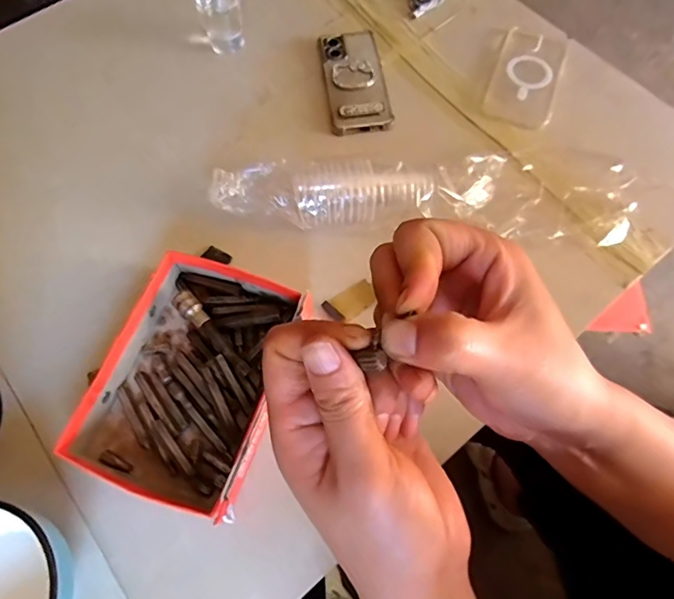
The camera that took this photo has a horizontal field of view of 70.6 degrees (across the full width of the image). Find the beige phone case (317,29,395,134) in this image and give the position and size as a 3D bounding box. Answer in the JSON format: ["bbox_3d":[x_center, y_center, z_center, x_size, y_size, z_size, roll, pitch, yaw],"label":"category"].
[{"bbox_3d":[0.022,-0.283,0.606,0.074,0.014,0.169,-7,67,-2],"label":"beige phone case"}]

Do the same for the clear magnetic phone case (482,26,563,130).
[{"bbox_3d":[0.241,-0.288,0.610,0.076,0.011,0.164,18,68,8],"label":"clear magnetic phone case"}]

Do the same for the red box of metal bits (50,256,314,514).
[{"bbox_3d":[-0.128,0.066,0.445,0.162,0.052,0.224,19,68,9],"label":"red box of metal bits"}]

